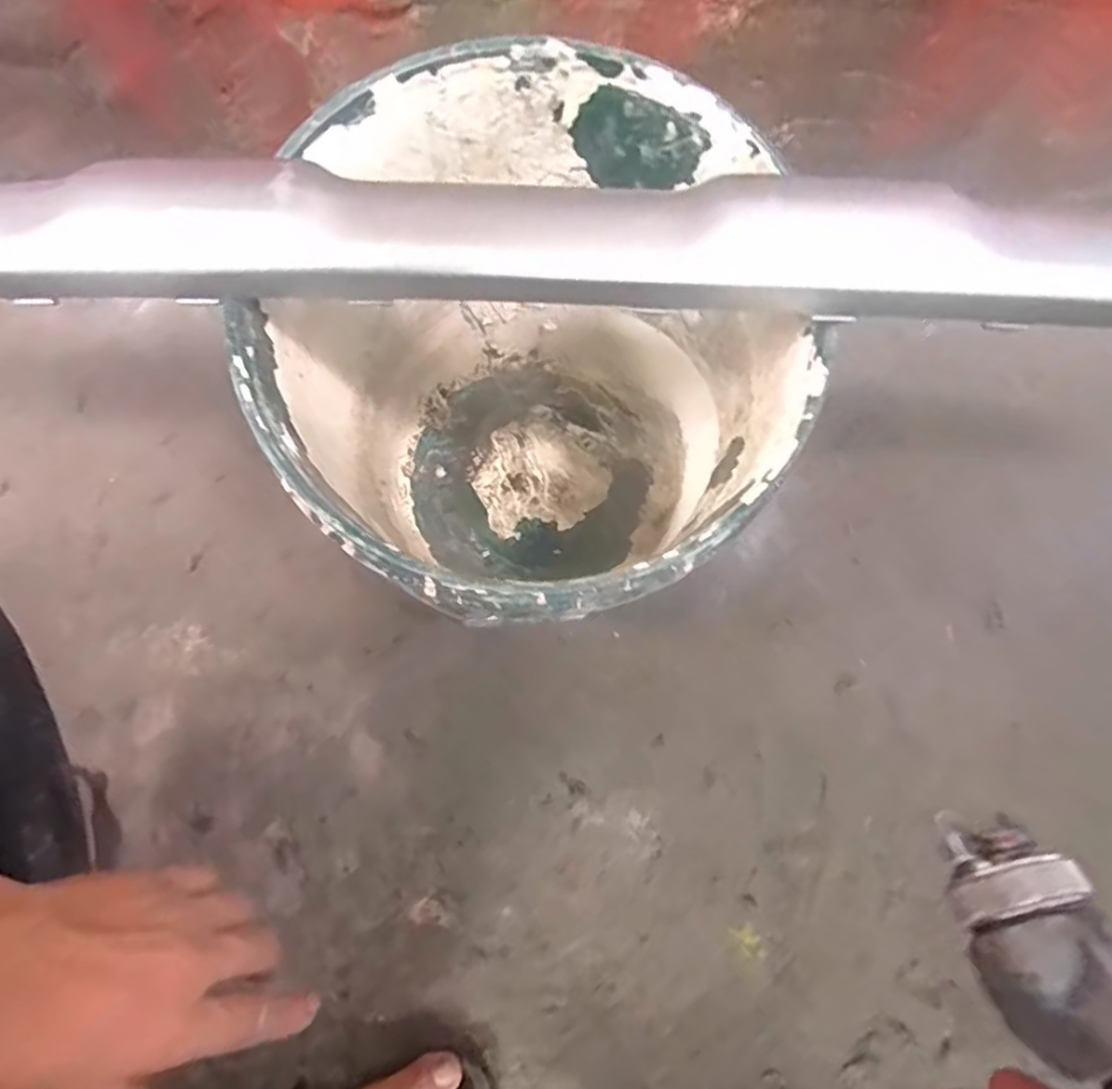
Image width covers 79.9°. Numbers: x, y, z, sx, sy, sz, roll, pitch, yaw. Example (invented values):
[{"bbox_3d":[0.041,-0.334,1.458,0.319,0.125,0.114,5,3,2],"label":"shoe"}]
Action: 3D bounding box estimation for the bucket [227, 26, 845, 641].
[{"bbox_3d":[-0.013,-0.084,0.479,0.284,0.326,0.296,0,76,-1],"label":"bucket"}]

